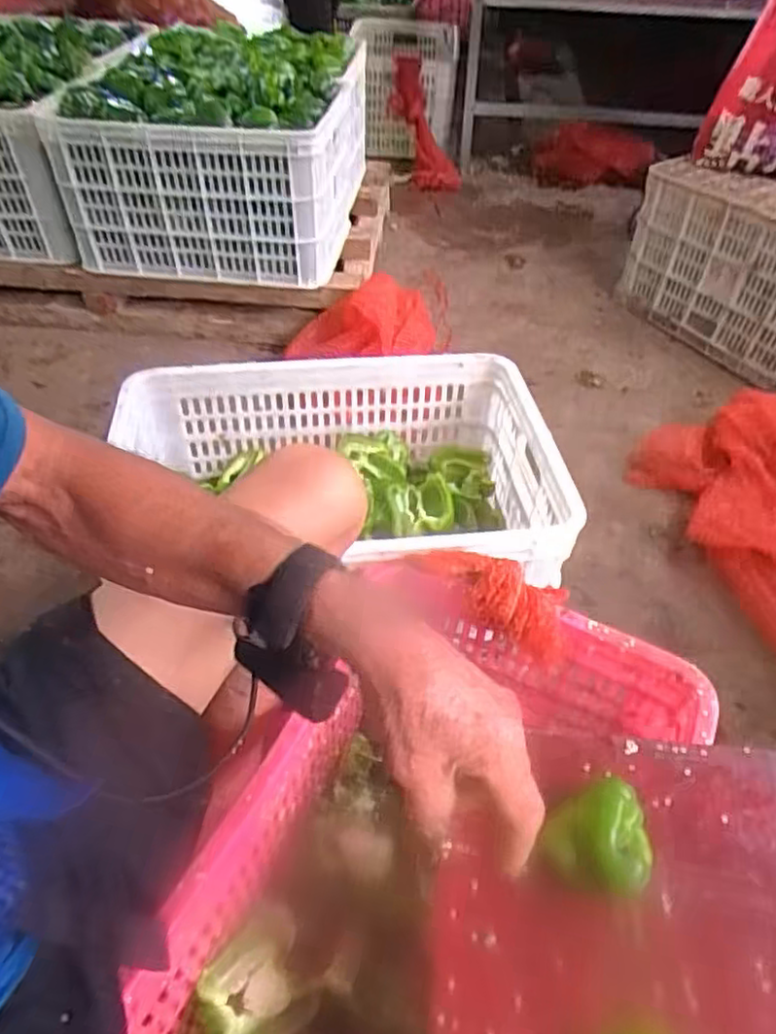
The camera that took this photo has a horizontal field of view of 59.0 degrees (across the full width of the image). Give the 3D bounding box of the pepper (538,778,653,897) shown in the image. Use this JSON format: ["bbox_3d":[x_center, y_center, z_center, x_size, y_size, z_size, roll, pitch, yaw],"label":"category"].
[{"bbox_3d":[0.150,0.227,0.489,0.070,0.070,0.064,0,47,0],"label":"pepper"}]

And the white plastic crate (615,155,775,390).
[{"bbox_3d":[0.836,-0.565,1.501,0.389,0.294,0.520,-25,52,-22],"label":"white plastic crate"}]

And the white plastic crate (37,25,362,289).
[{"bbox_3d":[-0.315,-0.732,1.372,0.469,0.298,0.535,6,47,5],"label":"white plastic crate"}]

